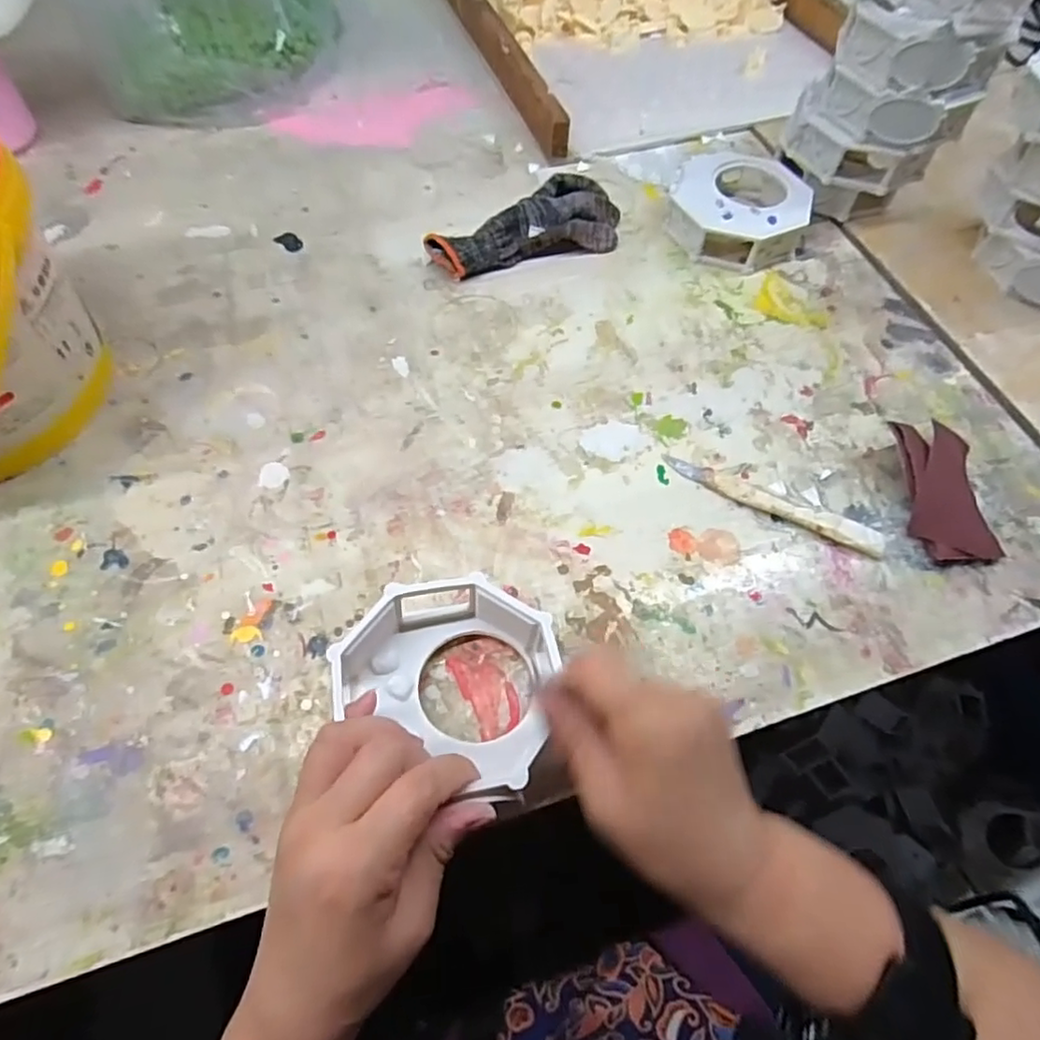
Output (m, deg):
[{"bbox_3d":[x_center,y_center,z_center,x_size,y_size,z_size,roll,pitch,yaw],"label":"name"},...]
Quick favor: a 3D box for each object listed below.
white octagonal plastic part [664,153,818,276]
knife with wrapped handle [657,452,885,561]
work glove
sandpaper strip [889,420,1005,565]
[{"bbox_3d":[0.195,-0.284,0.558,0.117,0.037,0.137,15,61,7],"label":"white octagonal plastic part"},{"bbox_3d":[0.168,-0.012,0.419,0.146,0.008,0.019,27,63,13],"label":"knife with wrapped handle"},{"bbox_3d":[0.008,-0.243,0.532,0.169,0.031,0.063,-26,64,-15],"label":"work glove"},{"bbox_3d":[0.285,-0.019,0.416,0.060,0.026,0.094,-2,61,-3],"label":"sandpaper strip"}]

